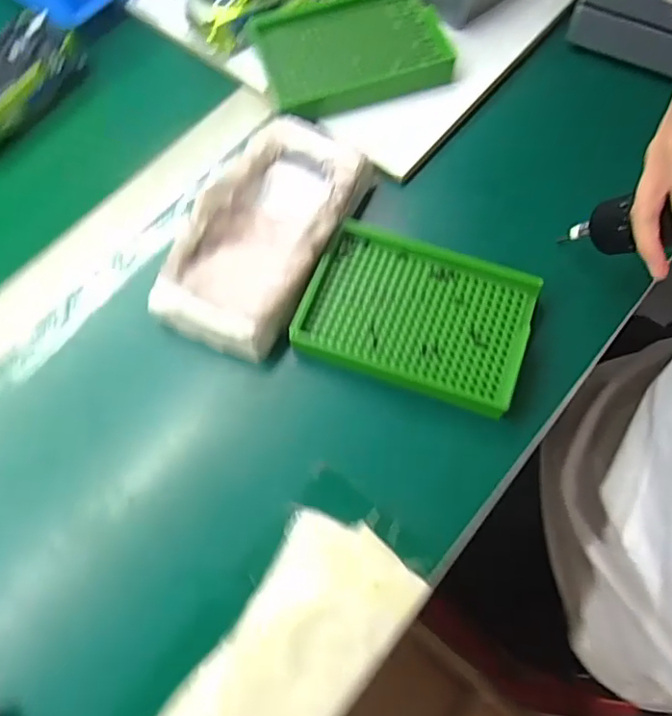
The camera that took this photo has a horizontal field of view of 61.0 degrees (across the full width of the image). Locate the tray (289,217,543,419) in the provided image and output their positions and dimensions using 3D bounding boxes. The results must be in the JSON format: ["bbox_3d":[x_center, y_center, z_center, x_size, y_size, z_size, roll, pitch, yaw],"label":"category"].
[{"bbox_3d":[0.050,-0.027,0.361,0.137,0.014,0.095,19,72,8],"label":"tray"}]

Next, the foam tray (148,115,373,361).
[{"bbox_3d":[-0.045,-0.086,0.376,0.088,0.021,0.170,26,75,9],"label":"foam tray"}]

